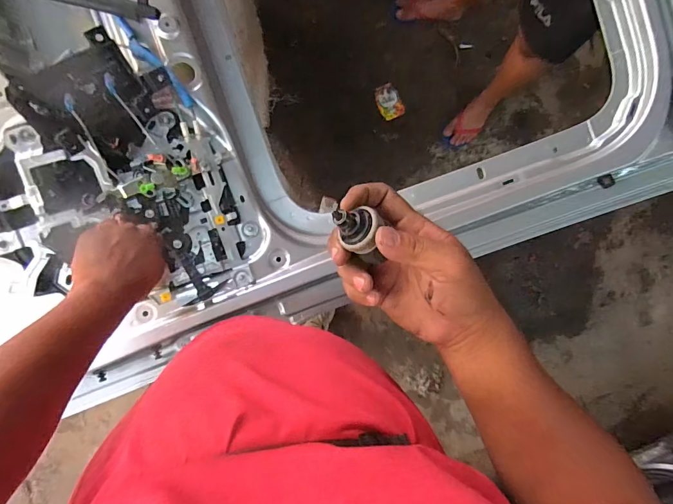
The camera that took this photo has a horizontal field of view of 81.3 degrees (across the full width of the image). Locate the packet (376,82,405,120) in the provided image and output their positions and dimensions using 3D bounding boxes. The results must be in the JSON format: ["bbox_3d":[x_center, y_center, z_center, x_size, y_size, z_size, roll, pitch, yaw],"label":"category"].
[{"bbox_3d":[0.202,-0.574,1.497,0.084,0.032,0.129,-27,94,-8],"label":"packet"}]

